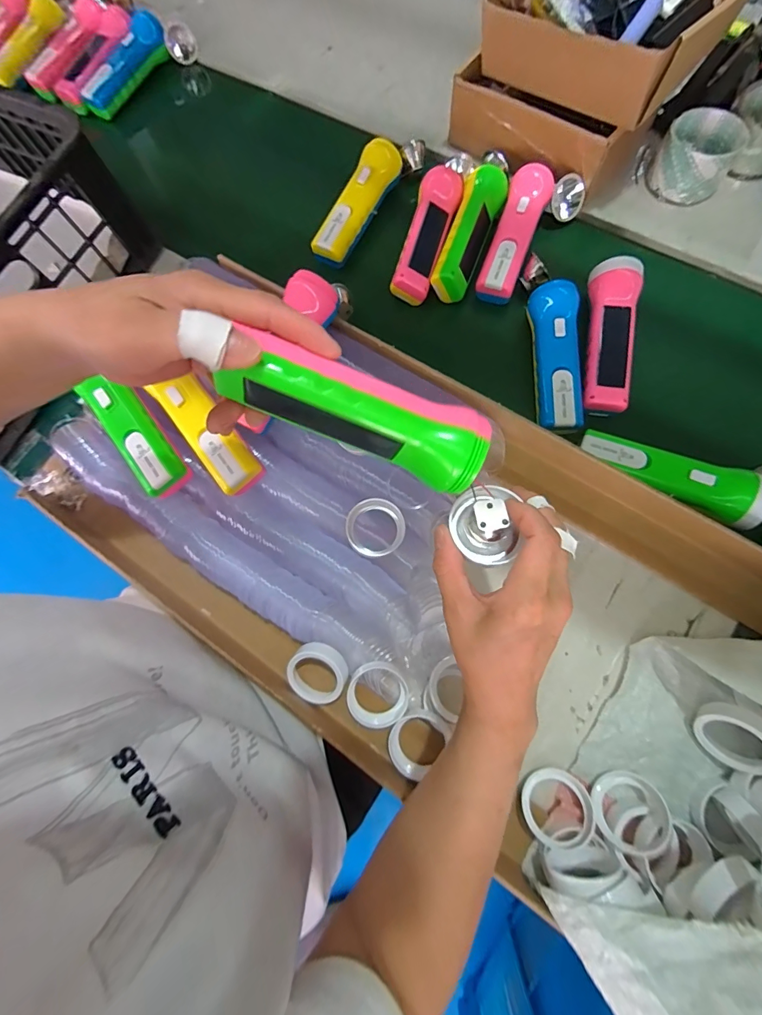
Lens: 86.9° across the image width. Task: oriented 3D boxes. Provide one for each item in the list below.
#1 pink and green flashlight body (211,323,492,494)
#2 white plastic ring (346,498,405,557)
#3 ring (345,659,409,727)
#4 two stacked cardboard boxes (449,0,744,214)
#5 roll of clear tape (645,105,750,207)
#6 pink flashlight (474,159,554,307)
[{"bbox_3d":[-0.011,-0.054,0.231,0.146,0.040,0.041,19,74,-8],"label":"pink and green flashlight body"},{"bbox_3d":[-0.005,0.020,0.381,0.054,0.023,0.052,-1,75,4],"label":"white plastic ring"},{"bbox_3d":[-0.003,0.168,0.365,0.053,0.022,0.054,-1,75,4],"label":"ring"},{"bbox_3d":[0.246,-0.516,0.466,0.235,0.150,0.226,37,80,12],"label":"two stacked cardboard boxes"},{"bbox_3d":[0.367,-0.412,0.476,0.081,0.059,0.081,-1,75,4],"label":"roll of clear tape"},{"bbox_3d":[0.157,-0.318,0.470,0.052,0.042,0.168,19,77,9],"label":"pink flashlight"}]

